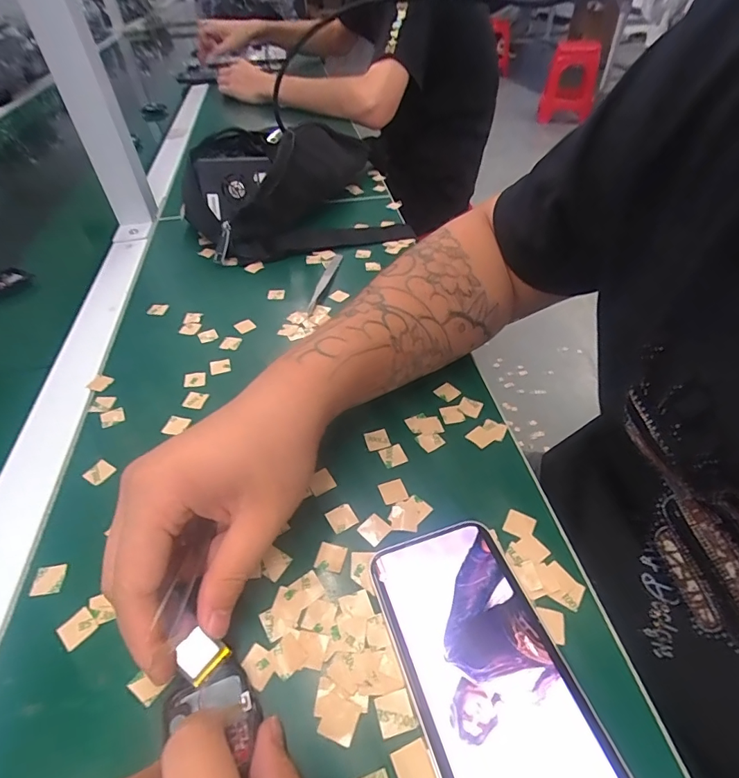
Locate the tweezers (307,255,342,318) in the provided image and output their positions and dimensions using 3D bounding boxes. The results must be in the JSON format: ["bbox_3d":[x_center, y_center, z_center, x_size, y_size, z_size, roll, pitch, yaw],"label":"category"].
[{"bbox_3d":[-0.044,-0.107,0.443,0.012,0.007,0.110,7,45,9],"label":"tweezers"}]

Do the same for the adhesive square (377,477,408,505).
[{"bbox_3d":[0.015,0.063,0.277,0.015,0.004,0.015,-15,48,-13],"label":"adhesive square"}]

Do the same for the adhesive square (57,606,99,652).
[{"bbox_3d":[-0.147,0.119,0.224,0.016,0.004,0.015,31,54,29],"label":"adhesive square"}]

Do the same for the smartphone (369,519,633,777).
[{"bbox_3d":[0.054,0.131,0.201,0.070,0.009,0.143,-14,46,-12],"label":"smartphone"}]

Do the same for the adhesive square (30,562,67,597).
[{"bbox_3d":[-0.174,0.102,0.242,0.017,0.004,0.015,-10,45,-8],"label":"adhesive square"}]

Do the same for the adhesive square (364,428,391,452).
[{"bbox_3d":[0.005,0.033,0.304,0.016,0.004,0.016,-15,46,-12],"label":"adhesive square"}]

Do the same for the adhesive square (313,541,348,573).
[{"bbox_3d":[-0.021,0.093,0.248,0.015,0.004,0.015,10,48,12],"label":"adhesive square"}]

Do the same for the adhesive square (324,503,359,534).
[{"bbox_3d":[-0.016,0.076,0.264,0.015,0.004,0.015,-24,51,-20],"label":"adhesive square"}]

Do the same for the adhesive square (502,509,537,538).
[{"bbox_3d":[0.087,0.078,0.259,0.015,0.004,0.015,21,53,22],"label":"adhesive square"}]

